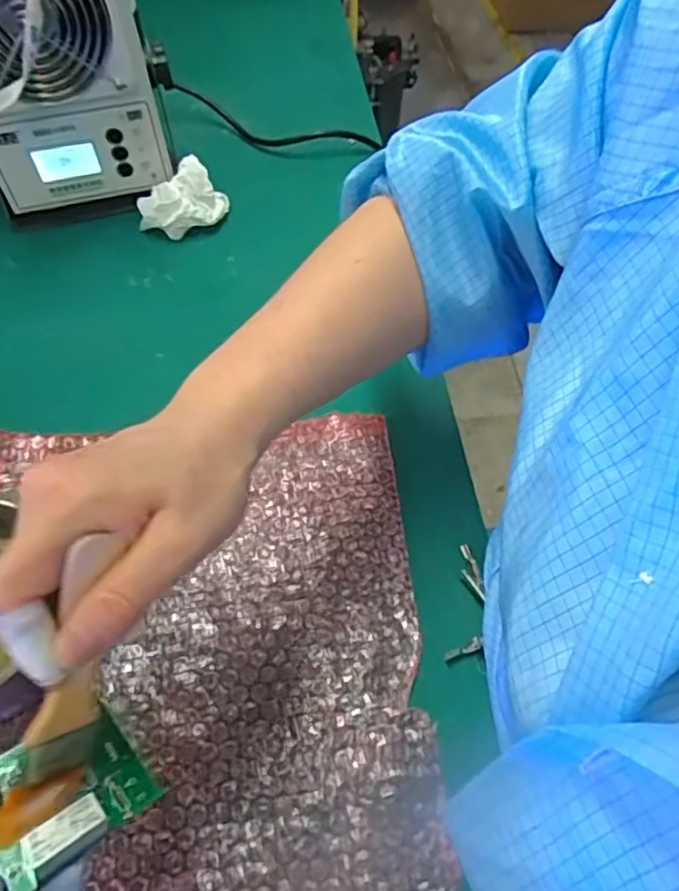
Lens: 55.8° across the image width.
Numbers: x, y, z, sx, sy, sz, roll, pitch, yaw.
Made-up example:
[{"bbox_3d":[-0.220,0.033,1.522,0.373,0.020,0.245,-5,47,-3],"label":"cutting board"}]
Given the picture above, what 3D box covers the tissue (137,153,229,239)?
[{"bbox_3d":[-0.141,-0.222,0.579,0.078,0.054,0.038,-22,60,-16],"label":"tissue"}]

